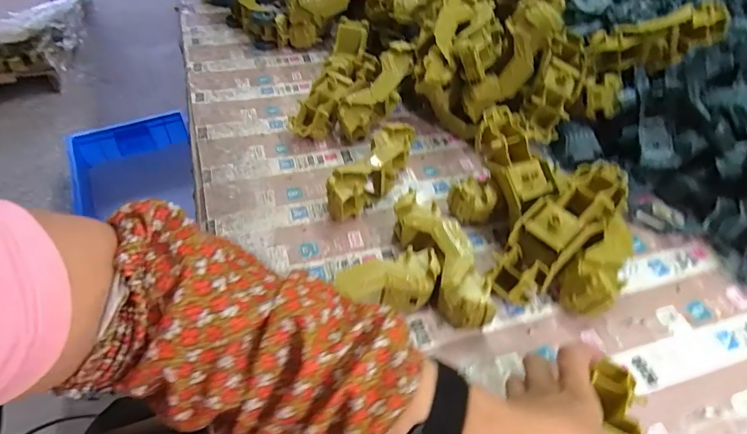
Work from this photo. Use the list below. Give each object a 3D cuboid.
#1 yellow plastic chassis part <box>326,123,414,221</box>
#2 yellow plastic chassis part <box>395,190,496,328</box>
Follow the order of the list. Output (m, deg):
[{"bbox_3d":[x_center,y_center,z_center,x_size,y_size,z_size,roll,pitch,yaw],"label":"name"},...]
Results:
[{"bbox_3d":[0.003,-0.058,0.552,0.052,0.058,0.169,25,50,18],"label":"yellow plastic chassis part"},{"bbox_3d":[0.071,0.045,0.454,0.052,0.059,0.167,-16,51,-17],"label":"yellow plastic chassis part"}]

